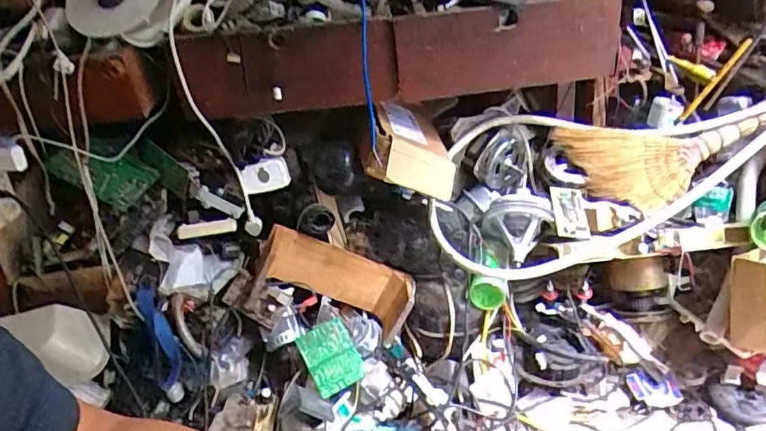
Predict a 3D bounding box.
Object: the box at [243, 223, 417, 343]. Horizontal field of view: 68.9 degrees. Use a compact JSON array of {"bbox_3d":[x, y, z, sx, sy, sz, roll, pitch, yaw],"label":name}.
[{"bbox_3d":[-0.098,0.136,1.088,0.292,0.123,0.113,21,23,-13],"label":"box"}]

